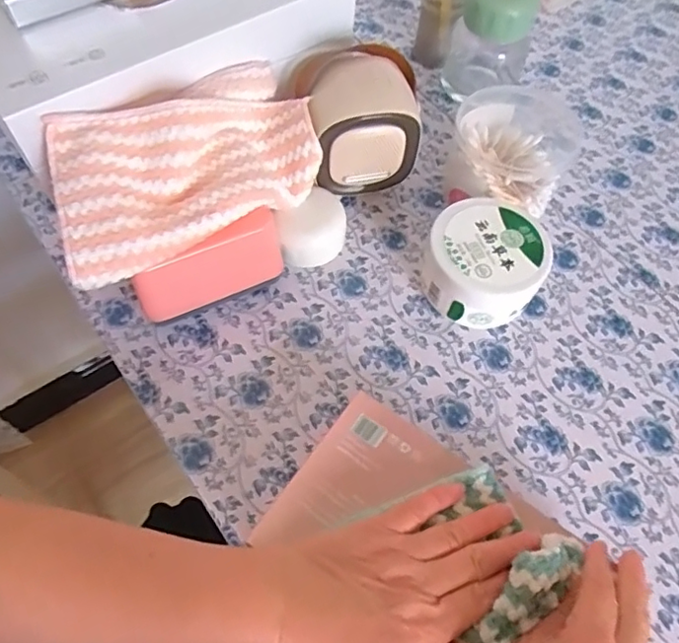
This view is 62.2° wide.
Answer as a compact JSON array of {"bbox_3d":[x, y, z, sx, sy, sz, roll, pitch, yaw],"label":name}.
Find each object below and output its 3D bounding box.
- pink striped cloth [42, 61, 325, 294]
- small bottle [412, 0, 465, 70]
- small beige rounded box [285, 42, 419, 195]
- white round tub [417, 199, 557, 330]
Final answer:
[{"bbox_3d":[-0.109,-0.111,0.410,0.203,0.070,0.110,-32,67,-18],"label":"pink striped cloth"},{"bbox_3d":[0.104,-0.315,0.594,0.042,0.084,0.043,13,60,4],"label":"small bottle"},{"bbox_3d":[0.015,-0.168,0.488,0.101,0.107,0.086,-16,63,-12],"label":"small beige rounded box"},{"bbox_3d":[0.115,-0.045,0.454,0.091,0.055,0.088,1,60,-2],"label":"white round tub"}]

